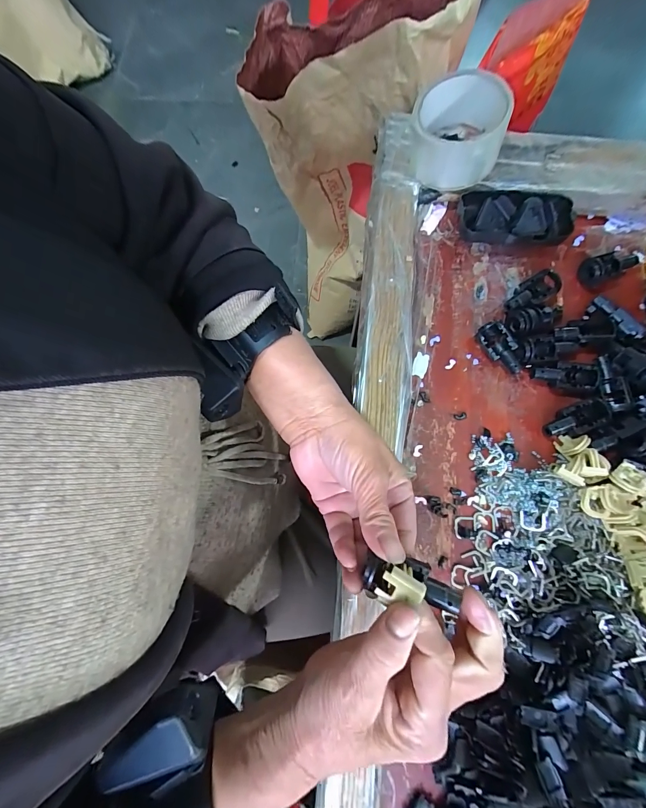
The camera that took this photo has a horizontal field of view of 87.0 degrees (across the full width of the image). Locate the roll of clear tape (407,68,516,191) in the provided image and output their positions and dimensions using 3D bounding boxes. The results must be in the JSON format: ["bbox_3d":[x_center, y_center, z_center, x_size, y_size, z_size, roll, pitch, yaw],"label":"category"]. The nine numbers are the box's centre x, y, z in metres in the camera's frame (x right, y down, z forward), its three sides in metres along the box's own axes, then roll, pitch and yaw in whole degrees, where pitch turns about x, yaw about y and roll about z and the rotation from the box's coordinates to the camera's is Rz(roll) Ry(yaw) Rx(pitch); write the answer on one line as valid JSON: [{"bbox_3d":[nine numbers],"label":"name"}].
[{"bbox_3d":[0.131,-0.275,0.339,0.092,0.059,0.103,17,77,6],"label":"roll of clear tape"}]

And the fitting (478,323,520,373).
[{"bbox_3d":[0.169,-0.052,0.324,0.022,0.024,0.051,-33,78,-6],"label":"fitting"}]

